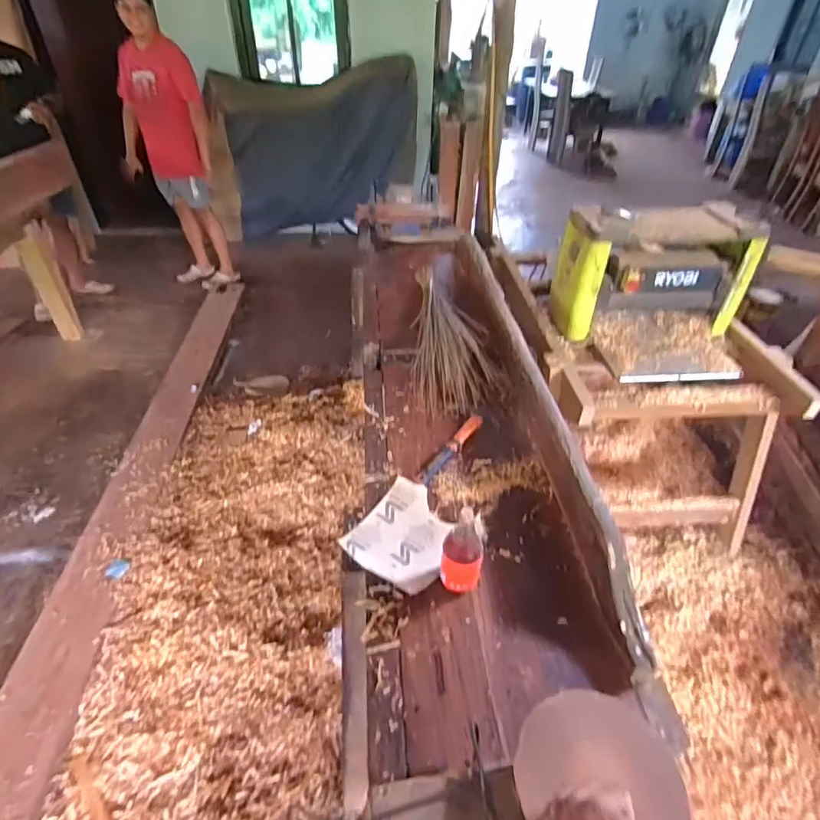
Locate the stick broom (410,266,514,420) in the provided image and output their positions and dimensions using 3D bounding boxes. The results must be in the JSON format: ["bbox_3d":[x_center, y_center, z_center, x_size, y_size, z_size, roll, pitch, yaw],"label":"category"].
[{"bbox_3d":[0.104,-0.297,1.539,0.238,0.114,0.840,-3,39,-5],"label":"stick broom"}]

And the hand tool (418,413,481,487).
[{"bbox_3d":[0.099,0.087,1.132,0.035,0.024,0.274,23,43,25],"label":"hand tool"}]

